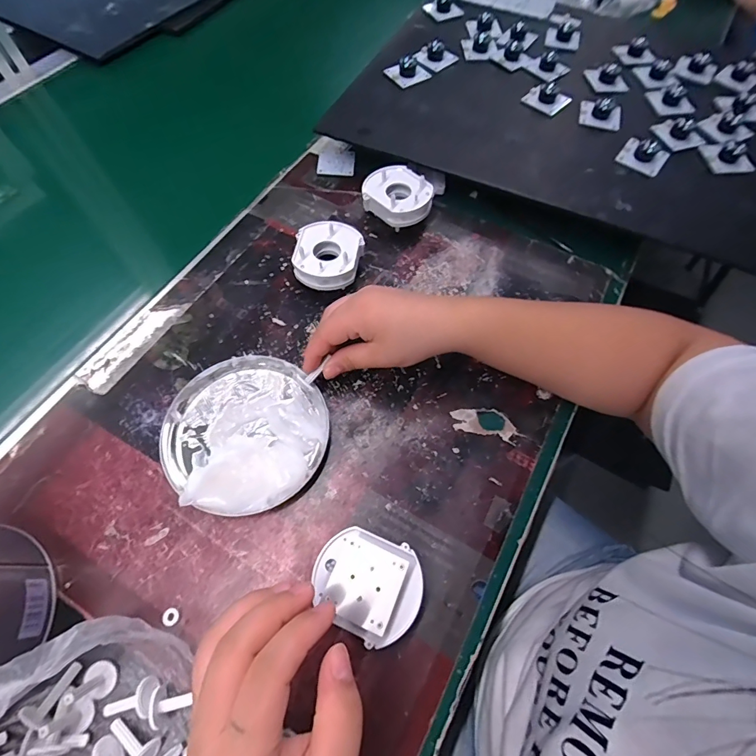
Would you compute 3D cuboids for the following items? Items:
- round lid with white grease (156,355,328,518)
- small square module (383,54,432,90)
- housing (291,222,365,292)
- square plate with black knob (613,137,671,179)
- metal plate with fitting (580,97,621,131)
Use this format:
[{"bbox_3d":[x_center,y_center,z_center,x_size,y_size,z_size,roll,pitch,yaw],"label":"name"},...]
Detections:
[{"bbox_3d":[-0.106,0.039,0.319,0.124,0.029,0.126,1,64,-1],"label":"round lid with white grease"},{"bbox_3d":[0.039,-0.384,0.502,0.049,0.018,0.048,-27,68,-14],"label":"small square module"},{"bbox_3d":[-0.047,-0.113,0.387,0.061,0.038,0.064,1,64,-1],"label":"housing"},{"bbox_3d":[0.286,-0.240,0.432,0.046,0.018,0.039,36,68,14],"label":"square plate with black knob"},{"bbox_3d":[0.255,-0.304,0.463,0.043,0.020,0.036,4,64,0],"label":"metal plate with fitting"}]

